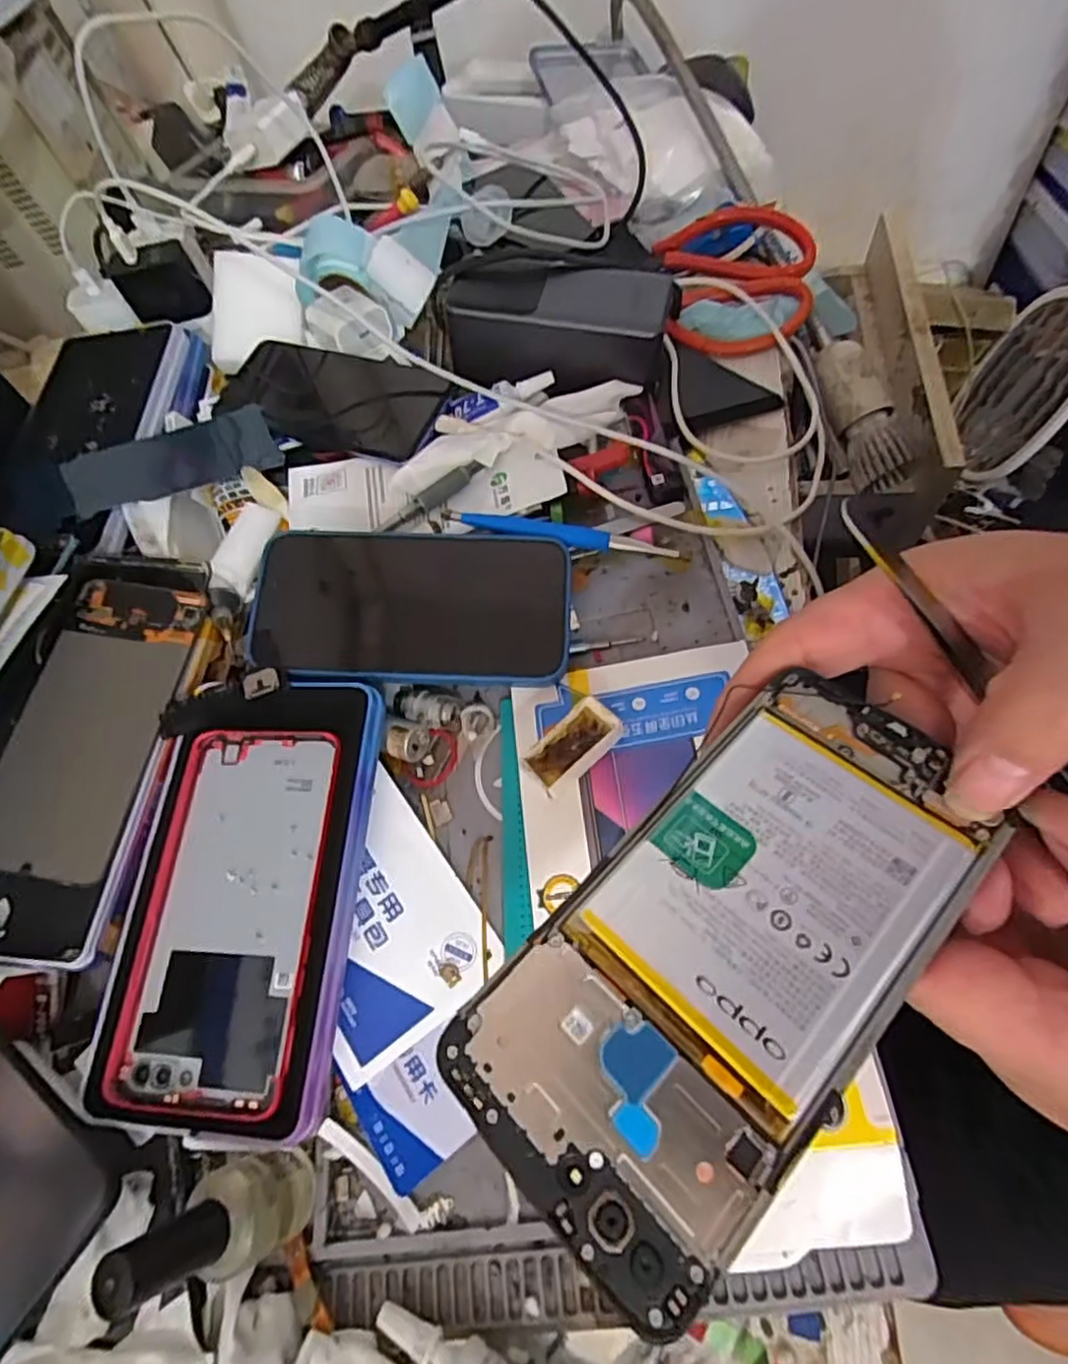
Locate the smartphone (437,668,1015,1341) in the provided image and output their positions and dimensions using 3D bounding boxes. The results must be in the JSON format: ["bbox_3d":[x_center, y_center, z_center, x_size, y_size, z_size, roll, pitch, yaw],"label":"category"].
[{"bbox_3d":[0.051,0.060,0.161,0.070,0.014,0.149,40,68,19],"label":"smartphone"}]

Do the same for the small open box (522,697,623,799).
[{"bbox_3d":[0.018,0.031,0.301,0.047,0.016,0.022,-44,63,-12],"label":"small open box"}]

